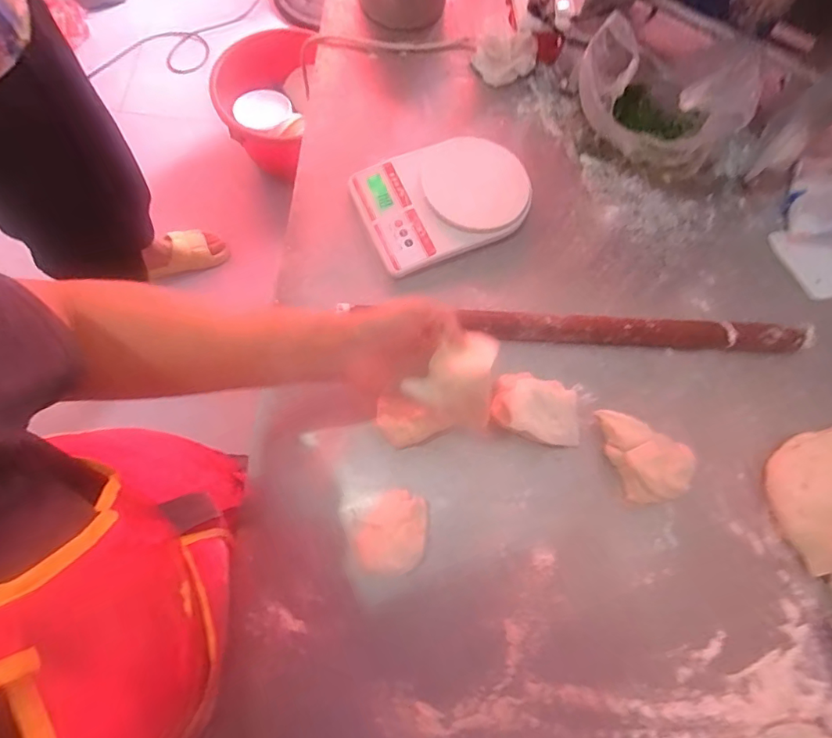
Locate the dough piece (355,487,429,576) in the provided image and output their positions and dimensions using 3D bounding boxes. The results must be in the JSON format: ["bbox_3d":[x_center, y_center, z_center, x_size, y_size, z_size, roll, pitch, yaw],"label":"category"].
[{"bbox_3d":[-0.021,0.170,0.490,0.063,0.038,0.083,30,74,7],"label":"dough piece"}]

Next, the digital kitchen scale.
[{"bbox_3d":[0.033,-0.214,0.602,0.200,0.053,0.151,-22,75,-9],"label":"digital kitchen scale"}]

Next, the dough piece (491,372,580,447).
[{"bbox_3d":[0.134,0.044,0.524,0.098,0.055,0.067,13,73,2],"label":"dough piece"}]

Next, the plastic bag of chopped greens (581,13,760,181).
[{"bbox_3d":[0.308,-0.356,0.610,0.191,0.150,0.153,27,74,6],"label":"plastic bag of chopped greens"}]

